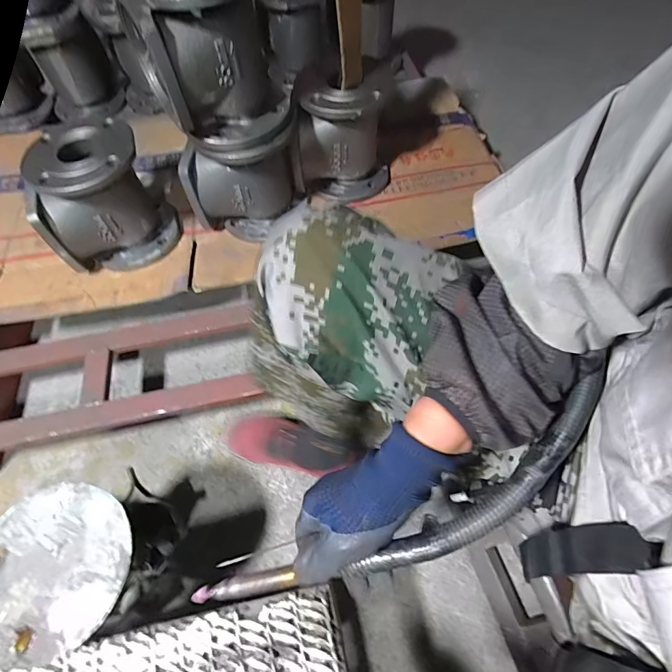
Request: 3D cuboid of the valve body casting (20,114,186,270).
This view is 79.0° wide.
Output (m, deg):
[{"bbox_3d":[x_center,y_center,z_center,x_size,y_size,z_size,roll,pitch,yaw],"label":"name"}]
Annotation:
[{"bbox_3d":[-0.405,-0.239,0.713,0.184,0.194,0.146,-18,60,-7],"label":"valve body casting"}]

